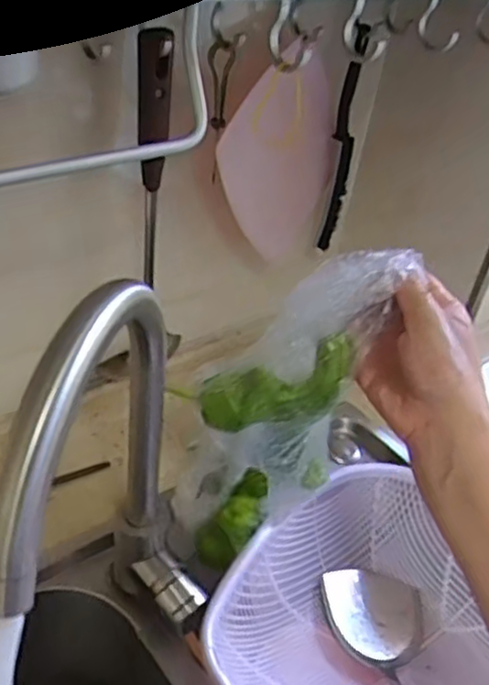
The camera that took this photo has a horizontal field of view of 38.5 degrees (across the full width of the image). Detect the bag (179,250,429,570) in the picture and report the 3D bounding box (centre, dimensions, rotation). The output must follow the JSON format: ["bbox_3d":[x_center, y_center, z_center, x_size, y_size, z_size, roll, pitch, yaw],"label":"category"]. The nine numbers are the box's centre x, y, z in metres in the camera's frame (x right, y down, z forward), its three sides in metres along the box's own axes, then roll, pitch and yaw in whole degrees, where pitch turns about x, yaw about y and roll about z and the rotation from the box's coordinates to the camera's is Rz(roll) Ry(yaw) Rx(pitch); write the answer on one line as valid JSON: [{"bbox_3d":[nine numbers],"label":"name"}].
[{"bbox_3d":[0.017,0.056,0.500,0.108,0.286,0.053,19,38,-6],"label":"bag"}]

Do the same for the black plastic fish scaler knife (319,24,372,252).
[{"bbox_3d":[0.098,-0.195,0.706,0.021,0.235,0.021,11,39,6],"label":"black plastic fish scaler knife"}]

